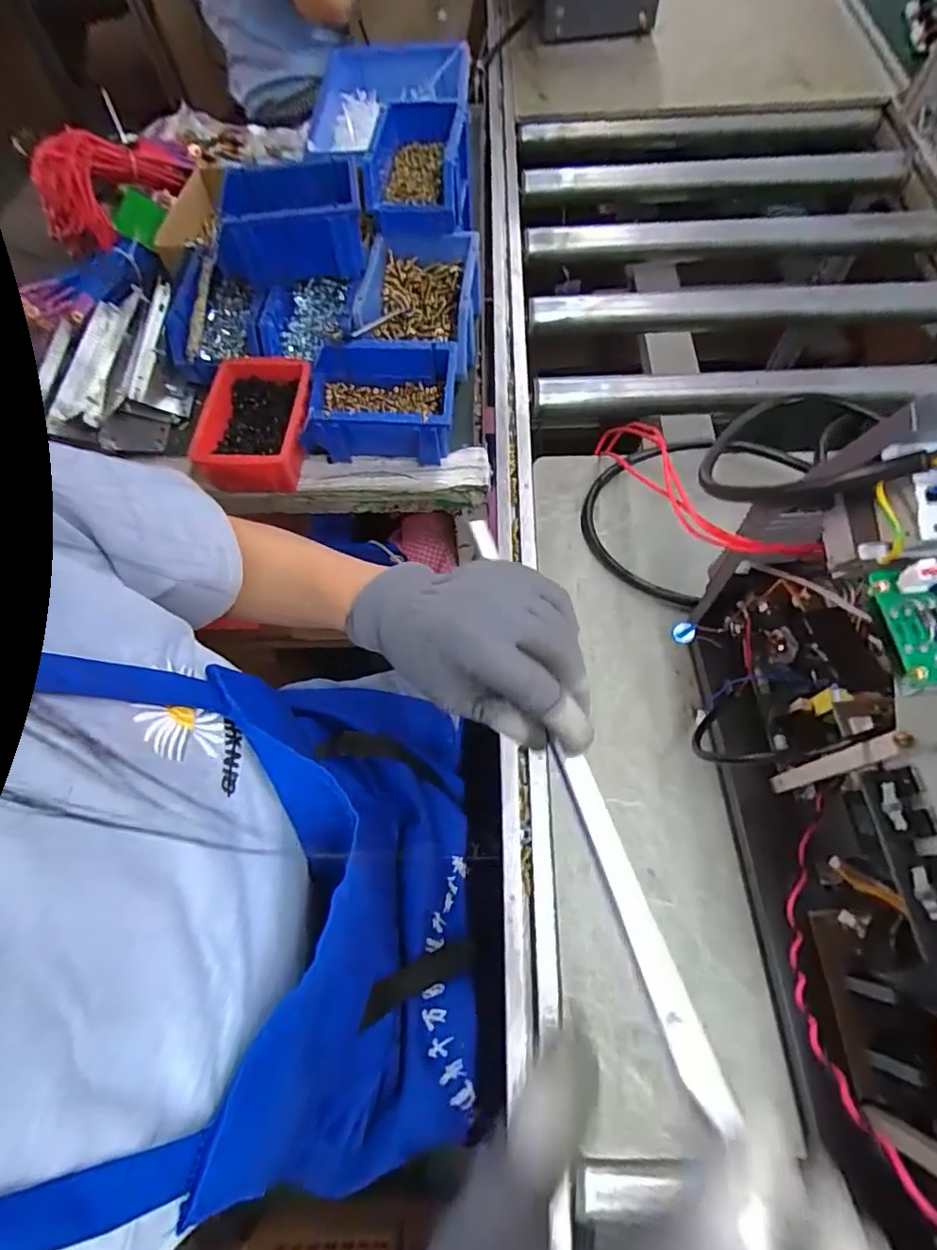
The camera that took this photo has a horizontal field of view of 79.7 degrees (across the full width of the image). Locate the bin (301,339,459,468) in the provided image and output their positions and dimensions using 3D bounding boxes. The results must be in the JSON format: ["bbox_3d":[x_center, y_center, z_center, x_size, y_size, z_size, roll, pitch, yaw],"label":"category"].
[{"bbox_3d":[-0.092,-0.228,0.586,0.155,0.071,0.098,3,67,4],"label":"bin"}]

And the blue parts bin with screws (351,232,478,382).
[{"bbox_3d":[-0.056,-0.360,0.634,0.125,0.062,0.177,3,67,4],"label":"blue parts bin with screws"}]

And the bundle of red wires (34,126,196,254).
[{"bbox_3d":[-0.456,-0.573,0.719,0.088,0.091,0.192,29,71,14],"label":"bundle of red wires"}]

